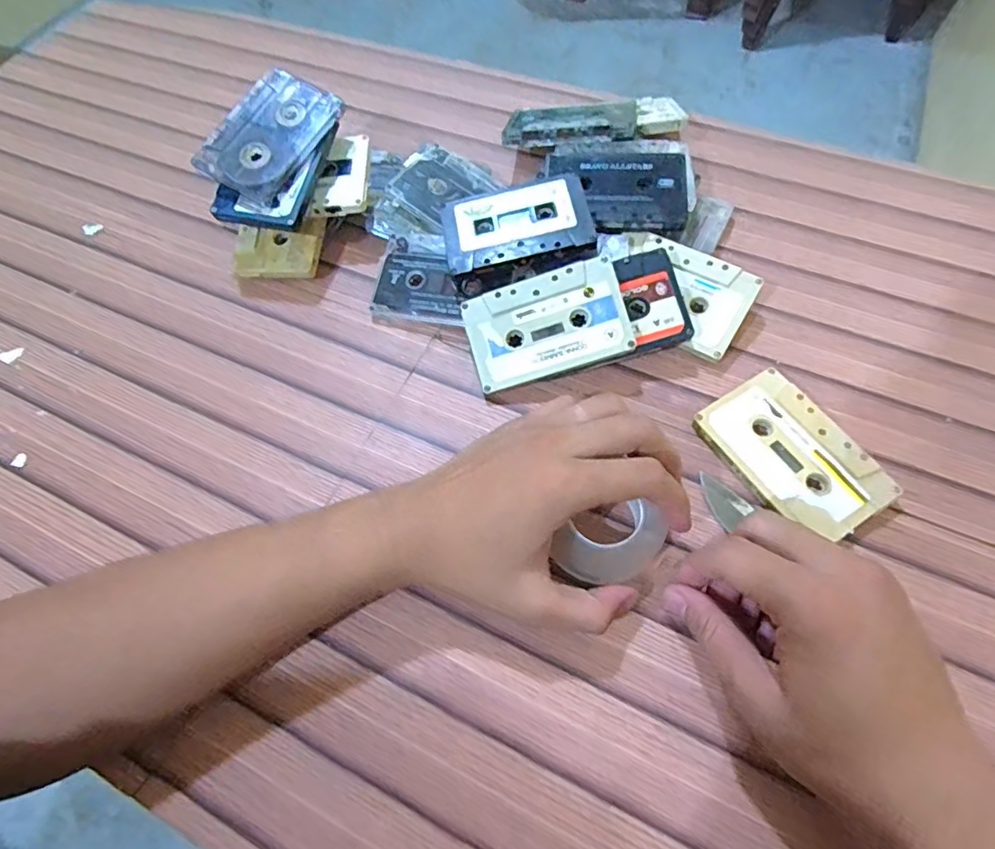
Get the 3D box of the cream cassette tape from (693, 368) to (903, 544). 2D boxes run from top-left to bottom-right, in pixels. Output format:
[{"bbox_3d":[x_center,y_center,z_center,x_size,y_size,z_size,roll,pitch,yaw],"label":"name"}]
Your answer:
[{"bbox_3d":[0.172,0.019,0.329,0.065,0.015,0.099,-30,65,-11],"label":"cream cassette tape"}]

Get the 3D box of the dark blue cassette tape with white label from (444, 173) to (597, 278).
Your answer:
[{"bbox_3d":[0.013,-0.141,0.386,0.097,0.015,0.071,-13,63,-3],"label":"dark blue cassette tape with white label"}]

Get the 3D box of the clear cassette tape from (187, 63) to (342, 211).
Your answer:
[{"bbox_3d":[-0.162,-0.207,0.399,0.065,0.007,0.101,31,76,4],"label":"clear cassette tape"}]

